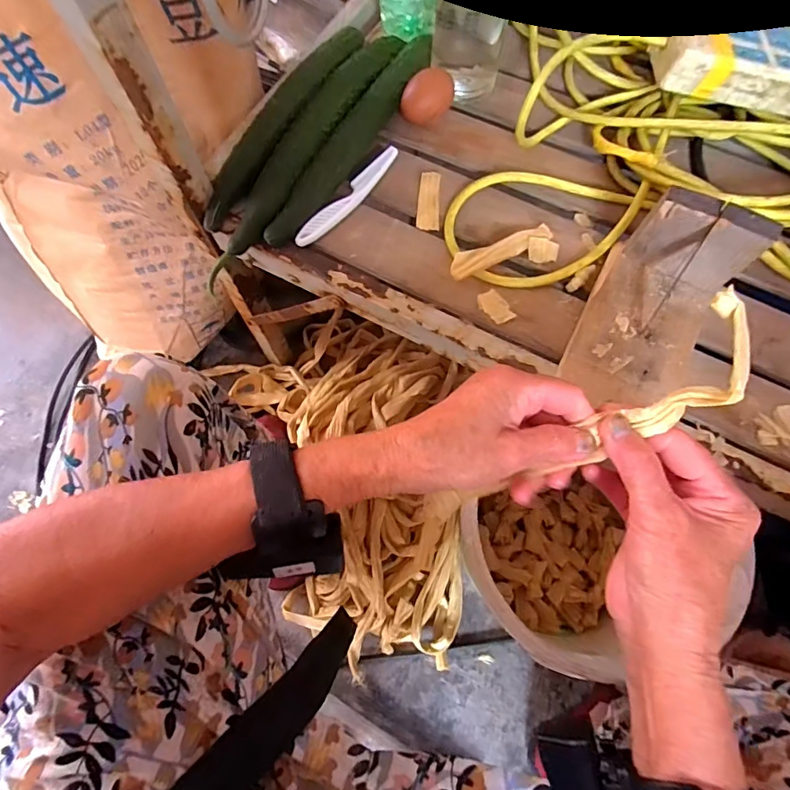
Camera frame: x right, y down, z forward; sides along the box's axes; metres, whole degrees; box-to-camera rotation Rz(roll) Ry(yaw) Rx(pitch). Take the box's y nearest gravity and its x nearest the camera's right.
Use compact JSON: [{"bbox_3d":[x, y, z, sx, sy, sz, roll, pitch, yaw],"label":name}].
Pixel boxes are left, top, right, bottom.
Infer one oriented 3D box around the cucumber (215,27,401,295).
[{"bbox_3d":[-0.080,-0.233,0.445,0.030,0.033,0.309,27,73,10],"label":"cucumber"}]

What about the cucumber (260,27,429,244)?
[{"bbox_3d":[-0.036,-0.248,0.450,0.036,0.030,0.271,26,73,10],"label":"cucumber"}]

